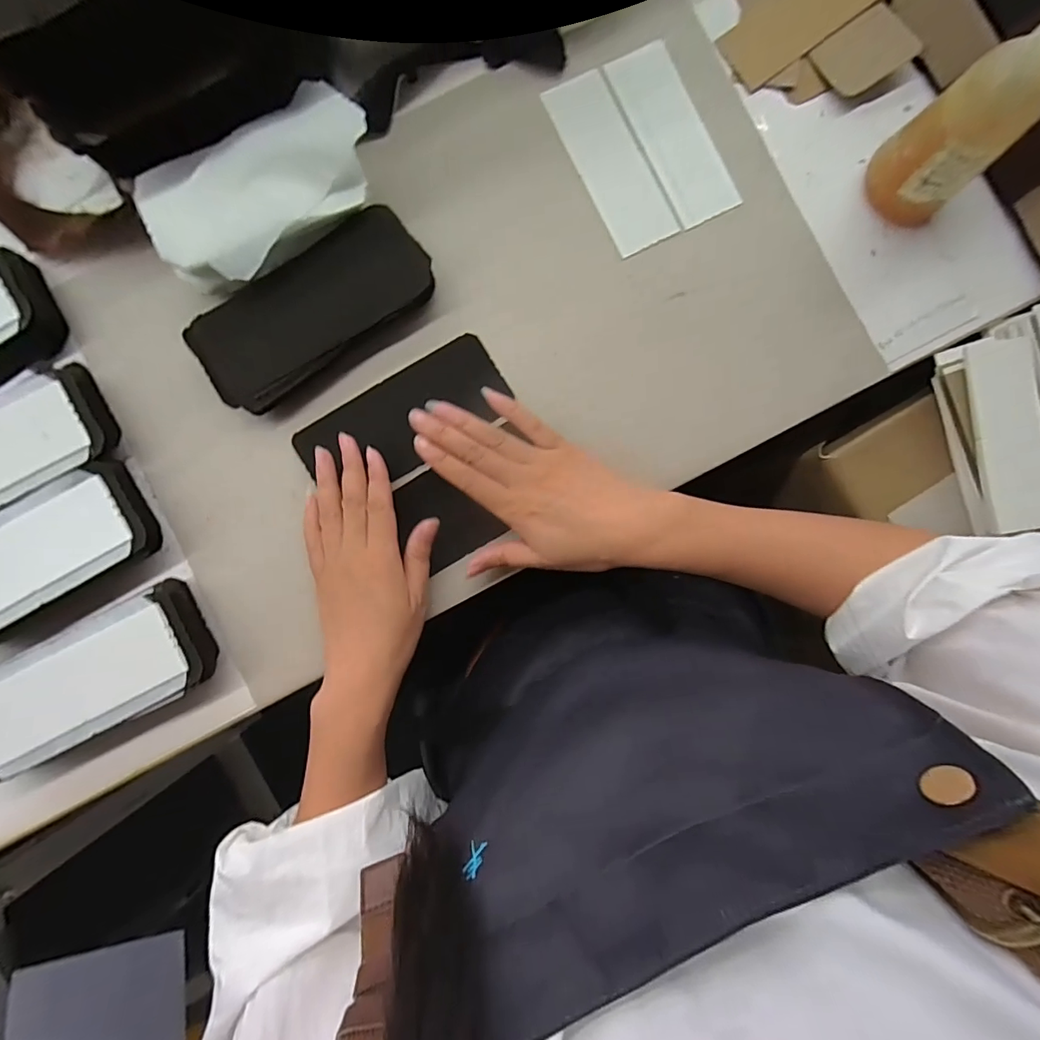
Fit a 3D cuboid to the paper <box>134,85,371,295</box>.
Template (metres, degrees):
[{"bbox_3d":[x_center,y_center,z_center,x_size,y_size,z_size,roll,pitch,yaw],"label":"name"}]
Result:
[{"bbox_3d":[-0.183,-0.230,0.346,0.168,0.045,0.090,-32,90,-2],"label":"paper"}]

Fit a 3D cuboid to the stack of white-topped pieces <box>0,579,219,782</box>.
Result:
[{"bbox_3d":[-0.305,0.114,0.344,0.166,0.032,0.077,-28,89,-2],"label":"stack of white-topped pieces"}]

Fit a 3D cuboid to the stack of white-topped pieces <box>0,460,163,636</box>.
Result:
[{"bbox_3d":[-0.353,0.029,0.349,0.165,0.036,0.074,-30,90,-1],"label":"stack of white-topped pieces"}]

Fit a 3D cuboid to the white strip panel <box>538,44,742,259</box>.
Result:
[{"bbox_3d":[0.098,-0.297,0.383,0.105,0.004,0.144,-27,91,1],"label":"white strip panel"}]

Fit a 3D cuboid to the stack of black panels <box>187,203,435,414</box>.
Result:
[{"bbox_3d":[-0.156,-0.160,0.368,0.179,0.026,0.084,-35,90,-2],"label":"stack of black panels"}]

